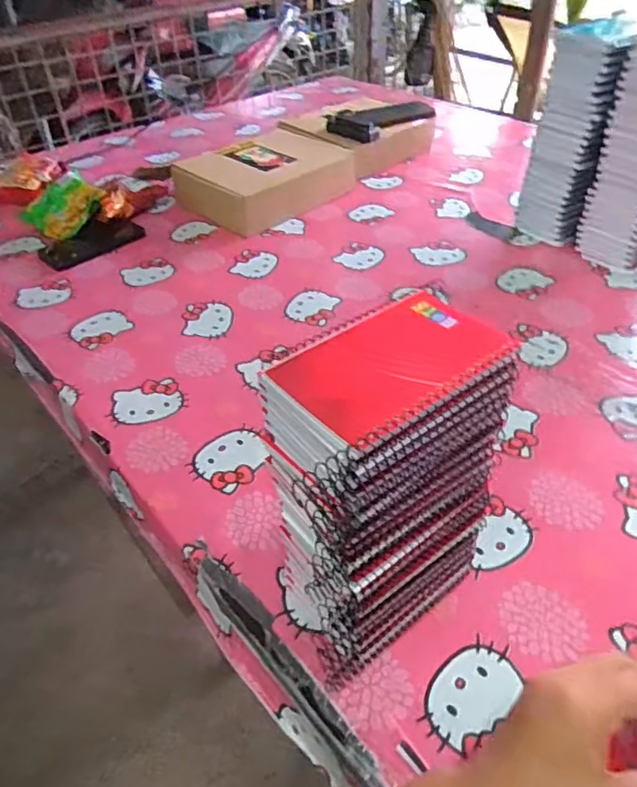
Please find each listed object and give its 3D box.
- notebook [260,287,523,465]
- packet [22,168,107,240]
[{"bbox_3d":[0.045,-0.019,0.327,0.133,0.010,0.079,-30,49,-28],"label":"notebook"},{"bbox_3d":[-0.436,-0.321,0.971,0.150,0.029,0.117,35,82,34],"label":"packet"}]

